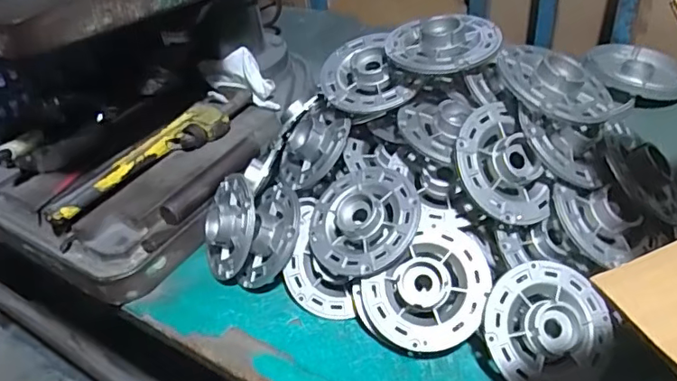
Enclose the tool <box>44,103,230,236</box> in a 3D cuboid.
[{"bbox_3d":[-0.235,-0.036,0.645,0.052,0.028,0.232,28,51,35],"label":"tool"}]

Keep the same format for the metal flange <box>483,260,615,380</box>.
[{"bbox_3d":[0.176,0.114,0.453,0.106,0.028,0.106,3,73,-8],"label":"metal flange"}]

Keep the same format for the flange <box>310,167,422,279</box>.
[{"bbox_3d":[0.027,0.026,0.516,0.103,0.028,0.103,-29,58,9],"label":"flange"}]

